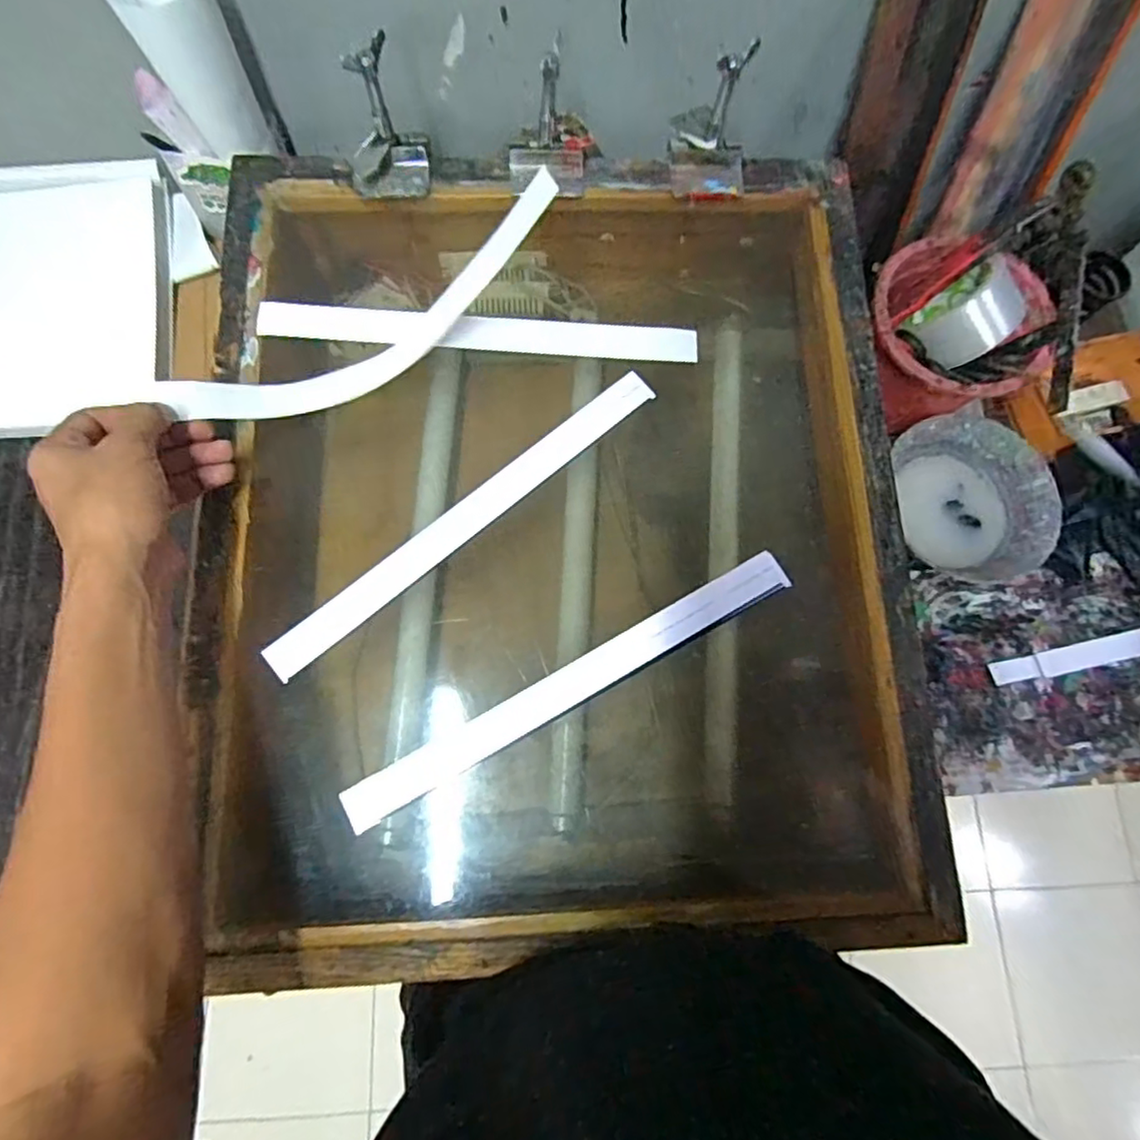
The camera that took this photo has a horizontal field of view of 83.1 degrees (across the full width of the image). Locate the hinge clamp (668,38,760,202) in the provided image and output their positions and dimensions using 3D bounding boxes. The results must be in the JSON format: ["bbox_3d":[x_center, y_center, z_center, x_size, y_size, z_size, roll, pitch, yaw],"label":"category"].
[{"bbox_3d":[0.112,-0.340,0.495,0.067,0.090,0.051,14,75,2],"label":"hinge clamp"}]

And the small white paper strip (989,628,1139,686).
[{"bbox_3d":[0.469,0.082,0.599,0.160,0.008,0.025,-11,74,-6],"label":"small white paper strip"}]

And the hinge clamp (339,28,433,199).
[{"bbox_3d":[-0.139,-0.331,0.475,0.061,0.093,0.048,-11,76,-5],"label":"hinge clamp"}]

